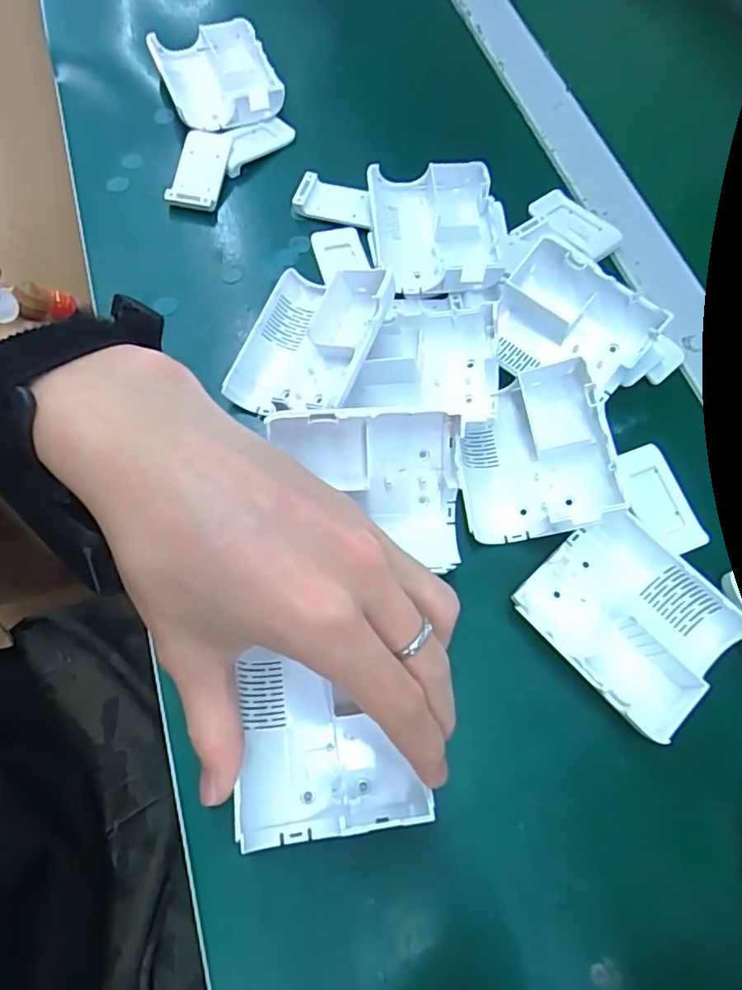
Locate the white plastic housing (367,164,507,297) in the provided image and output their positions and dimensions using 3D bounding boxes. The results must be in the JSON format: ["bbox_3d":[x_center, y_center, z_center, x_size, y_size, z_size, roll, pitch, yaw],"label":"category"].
[{"bbox_3d":[0.037,-0.149,0.324,0.071,0.025,0.081,-2,67,-3],"label":"white plastic housing"}]

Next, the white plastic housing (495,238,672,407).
[{"bbox_3d":[0.103,-0.089,0.298,0.077,0.036,0.049,39,71,13],"label":"white plastic housing"}]

